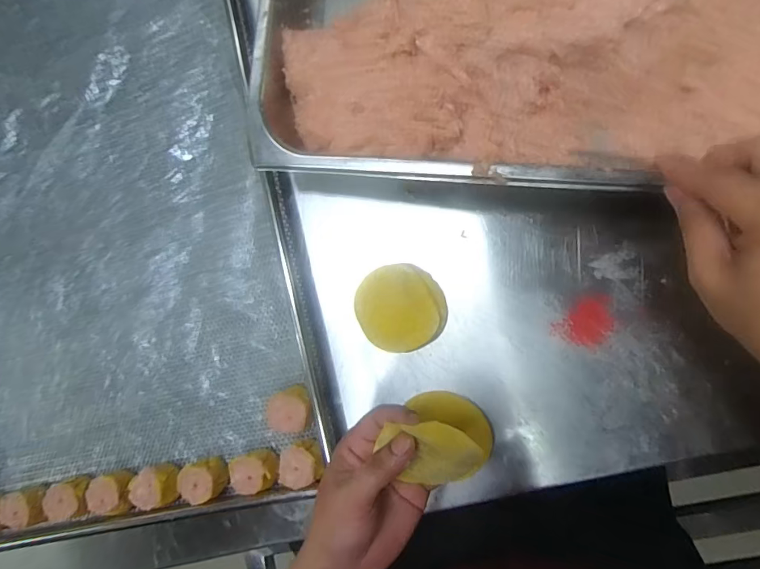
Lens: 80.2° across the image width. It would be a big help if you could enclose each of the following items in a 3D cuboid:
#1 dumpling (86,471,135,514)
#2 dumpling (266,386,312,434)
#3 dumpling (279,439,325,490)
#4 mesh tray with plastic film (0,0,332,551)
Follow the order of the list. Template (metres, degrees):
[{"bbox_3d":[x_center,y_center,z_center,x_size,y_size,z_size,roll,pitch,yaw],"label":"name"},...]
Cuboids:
[{"bbox_3d":[-0.256,0.201,0.440,0.044,0.035,0.038,-22,84,7],"label":"dumpling"},{"bbox_3d":[-0.079,0.112,0.412,0.043,0.035,0.037,-7,86,8],"label":"dumpling"},{"bbox_3d":[-0.067,0.158,0.403,0.038,0.031,0.036,-1,87,9],"label":"dumpling"},{"bbox_3d":[-0.305,-0.074,0.467,0.415,0.031,0.621,-13,85,8],"label":"mesh tray with plastic film"}]

